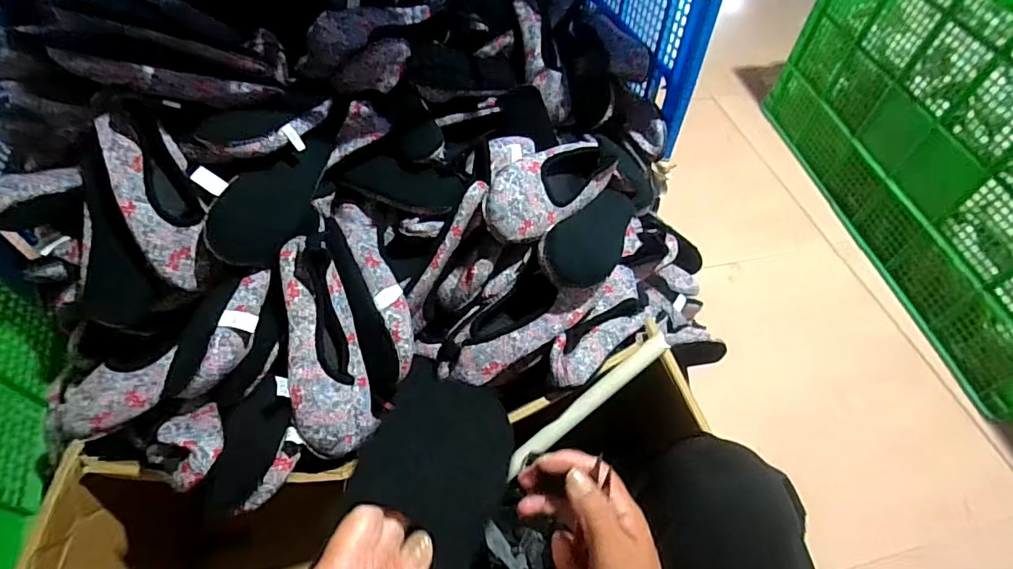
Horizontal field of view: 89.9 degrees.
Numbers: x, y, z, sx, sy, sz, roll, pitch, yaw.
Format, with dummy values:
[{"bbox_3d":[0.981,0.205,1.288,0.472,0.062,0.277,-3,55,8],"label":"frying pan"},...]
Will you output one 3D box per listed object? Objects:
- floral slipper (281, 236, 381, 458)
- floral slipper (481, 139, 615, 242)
[{"bbox_3d":[-0.211,0.066,0.580,0.074,0.056,0.245,-13,76,-12],"label":"floral slipper"},{"bbox_3d":[0.067,-0.137,0.692,0.261,0.095,0.058,-32,16,-36],"label":"floral slipper"}]

